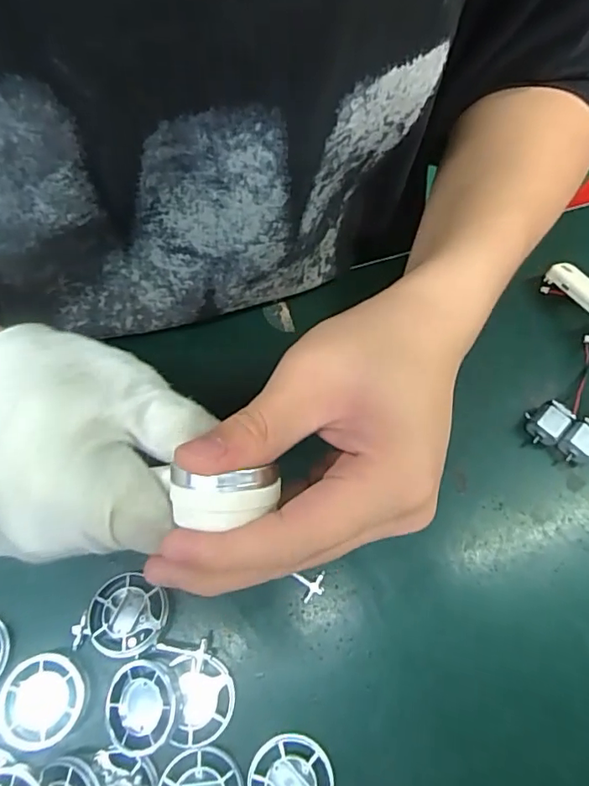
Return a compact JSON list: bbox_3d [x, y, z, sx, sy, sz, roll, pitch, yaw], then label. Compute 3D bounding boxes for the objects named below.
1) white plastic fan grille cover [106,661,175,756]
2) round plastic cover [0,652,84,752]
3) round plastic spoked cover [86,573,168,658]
[{"bbox_3d":[-0.073,0.146,0.243,0.038,0.005,0.037,-33,65,7],"label":"white plastic fan grille cover"},{"bbox_3d":[-0.120,0.146,0.249,0.038,0.008,0.039,-24,72,-10],"label":"round plastic cover"},{"bbox_3d":[-0.083,0.110,0.260,0.039,0.014,0.035,32,72,10],"label":"round plastic spoked cover"}]

